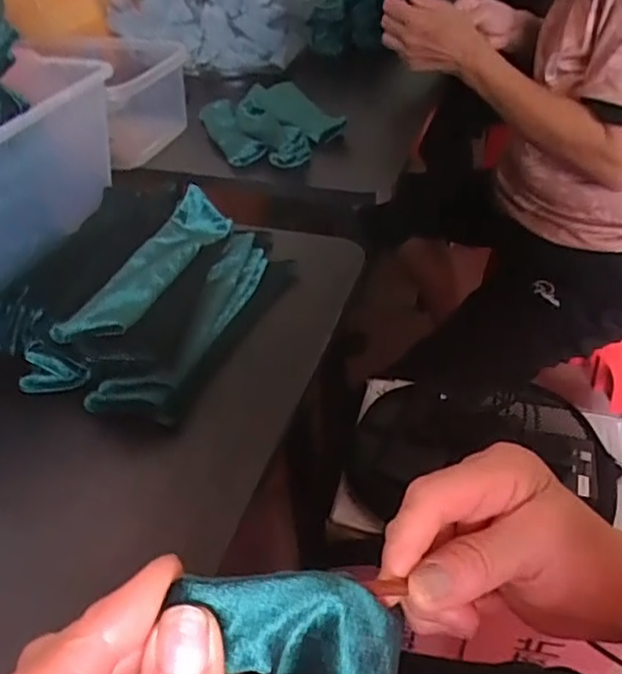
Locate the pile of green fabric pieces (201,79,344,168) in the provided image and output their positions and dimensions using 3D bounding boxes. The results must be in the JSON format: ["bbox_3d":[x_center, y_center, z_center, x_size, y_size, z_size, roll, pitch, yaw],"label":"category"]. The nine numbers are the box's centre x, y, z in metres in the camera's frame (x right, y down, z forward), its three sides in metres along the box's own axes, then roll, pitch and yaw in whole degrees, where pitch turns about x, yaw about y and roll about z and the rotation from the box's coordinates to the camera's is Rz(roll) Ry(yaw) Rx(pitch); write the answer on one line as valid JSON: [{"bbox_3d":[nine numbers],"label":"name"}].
[{"bbox_3d":[-0.048,-0.250,0.714,0.139,0.042,0.206,-12,41,-9],"label":"pile of green fabric pieces"}]

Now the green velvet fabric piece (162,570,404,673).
[{"bbox_3d":[-0.001,0.097,0.205,0.014,0.113,0.040,-7,51,41],"label":"green velvet fabric piece"}]

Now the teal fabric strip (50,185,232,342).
[{"bbox_3d":[-0.112,-0.052,0.444,0.041,0.021,0.177,12,43,18],"label":"teal fabric strip"}]

